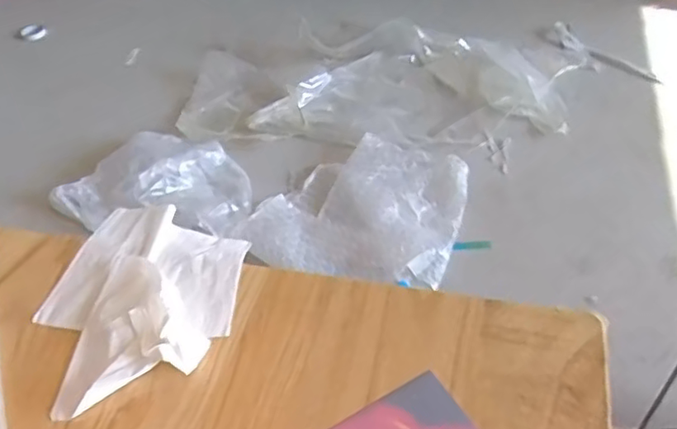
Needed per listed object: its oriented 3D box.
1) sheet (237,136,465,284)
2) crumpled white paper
[{"bbox_3d":[0.049,-0.019,1.349,0.431,0.088,0.361,13,49,19],"label":"sheet"},{"bbox_3d":[-0.185,0.074,0.580,0.175,0.035,0.233,-3,46,5],"label":"crumpled white paper"}]

